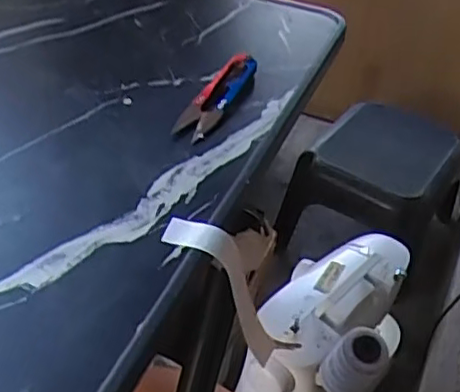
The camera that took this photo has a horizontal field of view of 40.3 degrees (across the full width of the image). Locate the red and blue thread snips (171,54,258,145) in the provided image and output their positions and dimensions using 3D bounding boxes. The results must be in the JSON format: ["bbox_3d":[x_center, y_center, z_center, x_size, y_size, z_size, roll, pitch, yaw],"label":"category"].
[{"bbox_3d":[-0.009,-0.070,0.422,0.025,0.013,0.097,17,41,14],"label":"red and blue thread snips"}]

